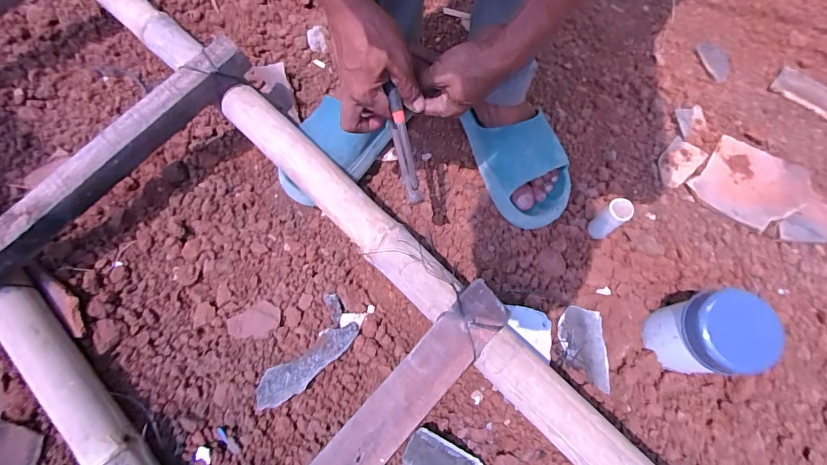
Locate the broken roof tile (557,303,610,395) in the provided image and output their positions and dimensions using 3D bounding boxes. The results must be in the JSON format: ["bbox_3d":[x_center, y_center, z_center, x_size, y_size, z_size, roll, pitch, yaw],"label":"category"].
[{"bbox_3d":[0.226,0.154,0.547,0.054,0.011,0.107,-11,83,33],"label":"broken roof tile"}]

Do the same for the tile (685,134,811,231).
[{"bbox_3d":[0.544,-0.083,0.660,0.143,0.017,0.150,40,75,13],"label":"tile"}]

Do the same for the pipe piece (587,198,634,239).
[{"bbox_3d":[0.282,-0.018,0.595,0.039,0.075,0.031,-37,74,-12],"label":"pipe piece"}]

